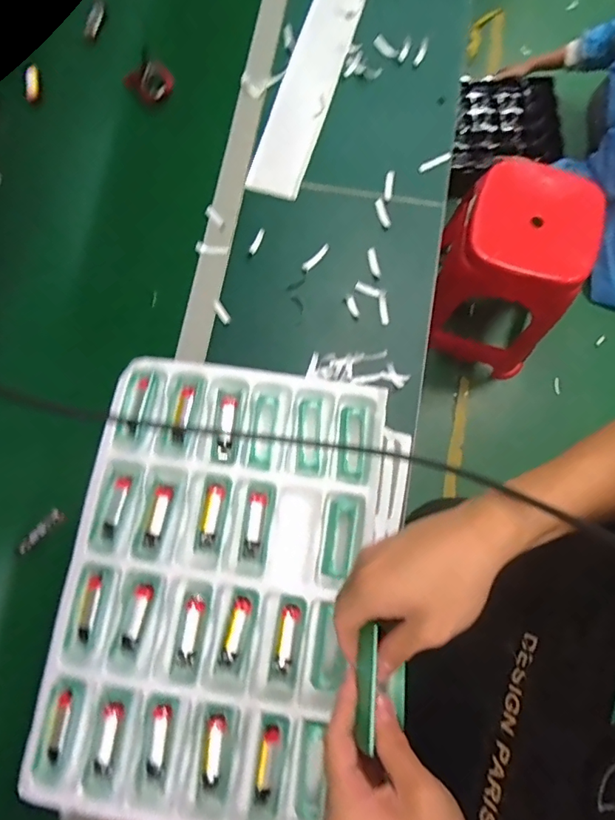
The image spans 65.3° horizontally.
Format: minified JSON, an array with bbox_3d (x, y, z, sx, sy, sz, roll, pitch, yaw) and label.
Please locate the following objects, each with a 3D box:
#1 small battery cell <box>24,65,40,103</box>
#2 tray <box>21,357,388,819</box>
[{"bbox_3d":[-0.432,-0.511,0.751,0.021,0.013,0.051,18,112,5],"label":"small battery cell"},{"bbox_3d":[-0.098,0.177,0.515,0.308,0.021,0.459,9,78,3],"label":"tray"}]

